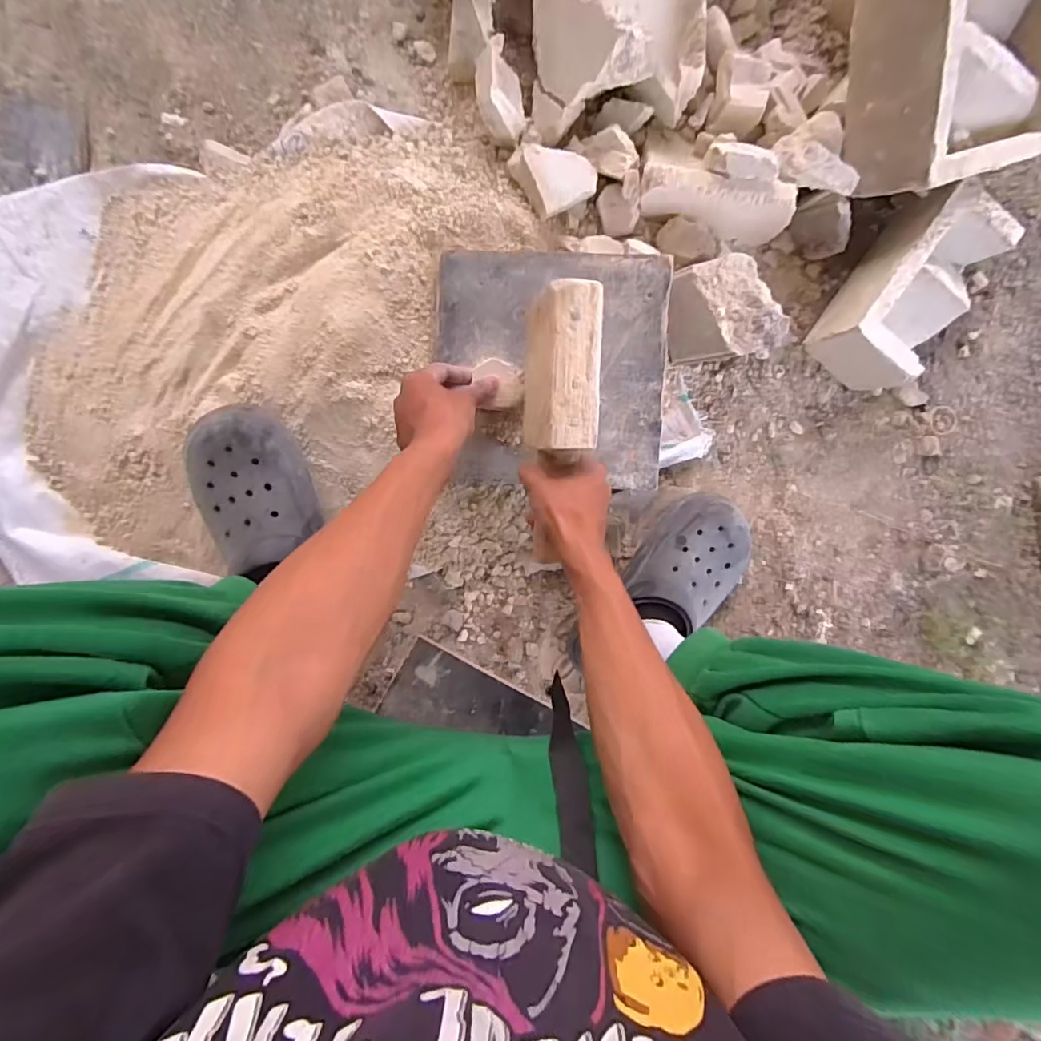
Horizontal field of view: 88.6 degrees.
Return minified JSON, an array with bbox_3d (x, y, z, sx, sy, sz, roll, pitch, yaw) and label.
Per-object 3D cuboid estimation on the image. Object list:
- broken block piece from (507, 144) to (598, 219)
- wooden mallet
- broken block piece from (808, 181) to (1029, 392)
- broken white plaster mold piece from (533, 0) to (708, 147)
[{"bbox_3d":[0.039,-0.383,0.588,0.078,0.025,0.075,-34,98,0],"label":"broken block piece"},{"bbox_3d":[0.037,-0.083,0.502,0.057,0.101,0.243,1,94,-5],"label":"wooden mallet"},{"bbox_3d":[0.464,-0.268,0.627,0.121,0.098,0.200,32,93,-7],"label":"broken block piece"},{"bbox_3d":[0.099,-0.524,0.559,0.166,0.091,0.179,-3,97,-5],"label":"broken white plaster mold piece"}]

